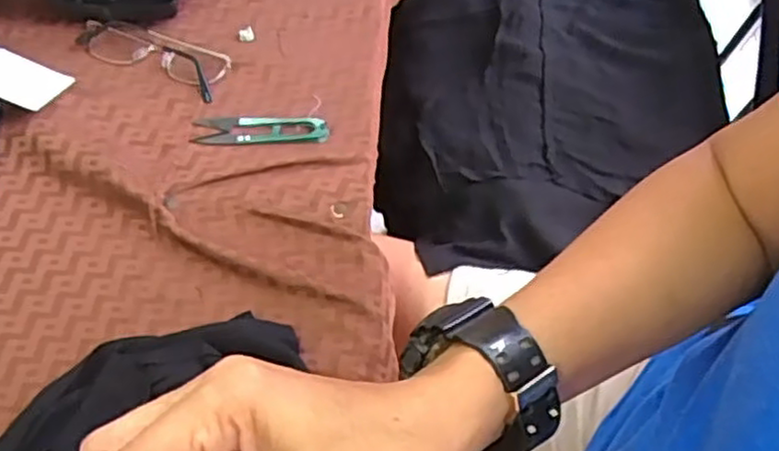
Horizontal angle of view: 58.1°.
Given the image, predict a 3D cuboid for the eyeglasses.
[{"bbox_3d":[-0.191,-0.142,0.572,0.123,0.017,0.039,23,61,16],"label":"eyeglasses"}]

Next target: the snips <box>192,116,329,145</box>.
[{"bbox_3d":[-0.098,-0.074,0.534,0.102,0.006,0.027,-1,57,1],"label":"snips"}]

